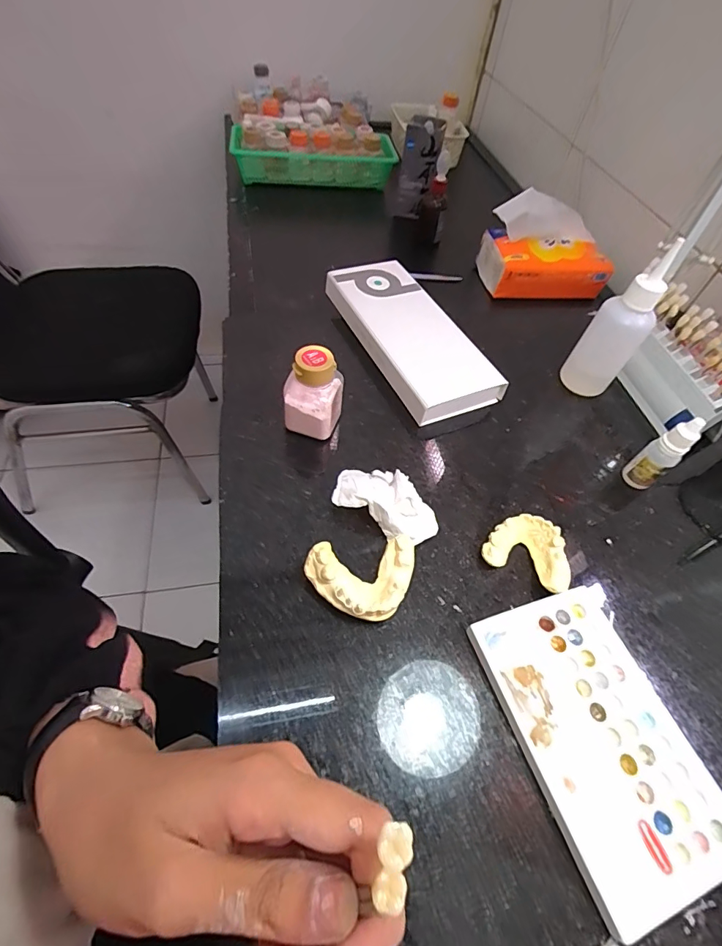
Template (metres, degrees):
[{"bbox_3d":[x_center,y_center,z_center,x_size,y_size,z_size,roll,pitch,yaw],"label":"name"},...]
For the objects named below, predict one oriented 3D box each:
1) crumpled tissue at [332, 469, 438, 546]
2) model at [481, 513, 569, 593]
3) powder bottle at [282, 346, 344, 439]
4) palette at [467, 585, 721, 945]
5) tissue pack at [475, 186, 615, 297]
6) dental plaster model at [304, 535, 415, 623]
[{"bbox_3d":[0.020,0.021,0.328,0.081,0.025,0.051,28,57,14],"label":"crumpled tissue"},{"bbox_3d":[0.124,0.056,0.318,0.059,0.020,0.048,25,56,12],"label":"model"},{"bbox_3d":[-0.038,-0.063,0.351,0.042,0.074,0.035,12,54,3],"label":"powder bottle"},{"bbox_3d":[0.140,0.152,0.256,0.097,0.012,0.152,-14,57,-15],"label":"palette"},{"bbox_3d":[0.278,-0.327,0.642,0.177,0.129,0.096,-4,56,-10],"label":"tissue pack"},{"bbox_3d":[0.002,0.072,0.287,0.072,0.029,0.050,-6,55,-10],"label":"dental plaster model"}]

